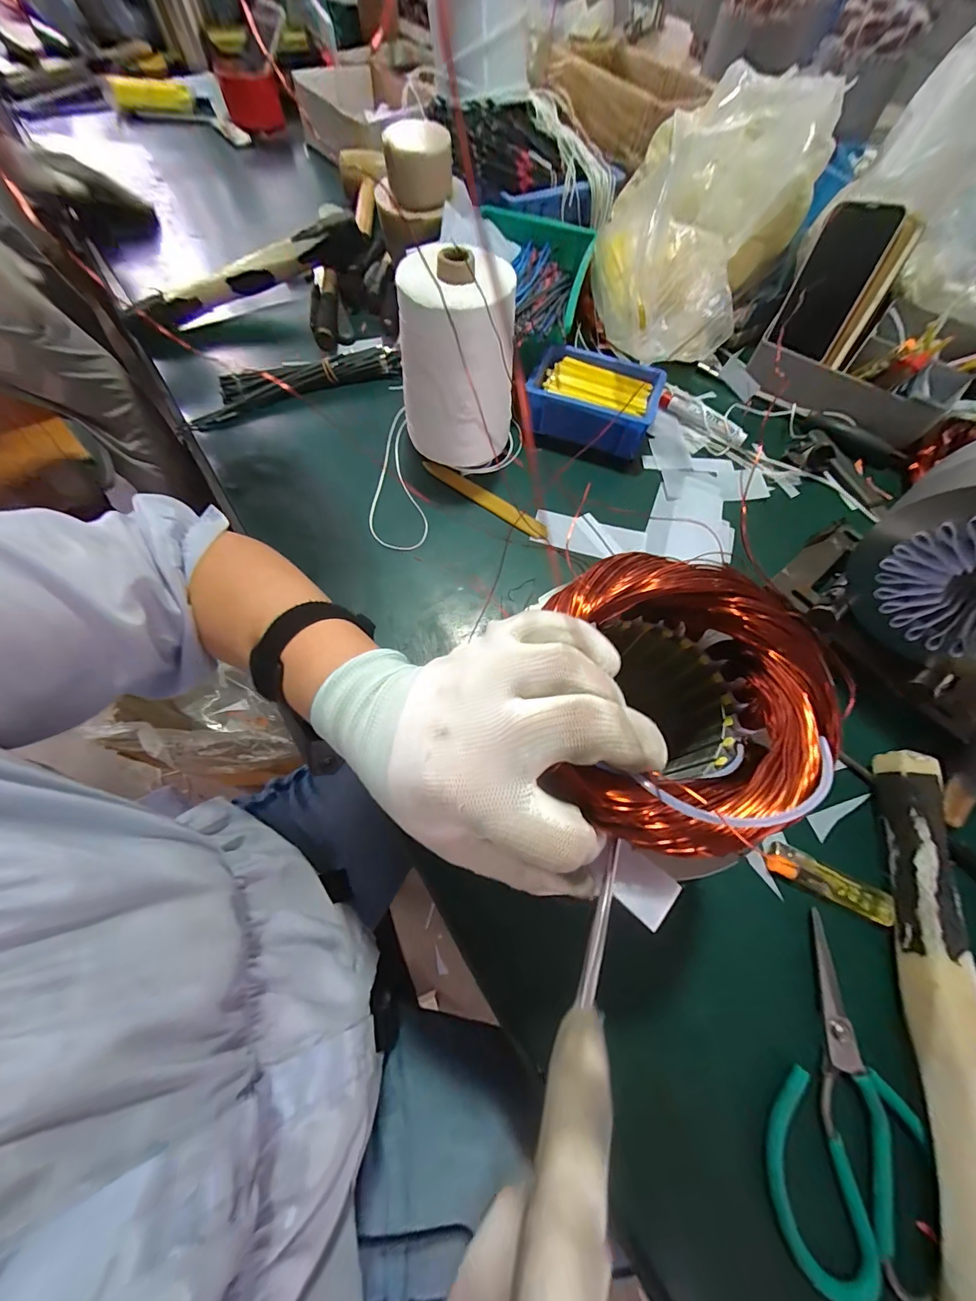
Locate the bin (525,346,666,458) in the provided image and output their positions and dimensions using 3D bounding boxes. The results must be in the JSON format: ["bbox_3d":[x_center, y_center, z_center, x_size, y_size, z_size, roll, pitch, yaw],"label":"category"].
[{"bbox_3d":[0.123,-0.293,0.498,0.147,0.052,0.107,21,67,6],"label":"bin"}]

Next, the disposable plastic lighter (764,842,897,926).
[{"bbox_3d":[0.257,0.174,0.314,0.088,0.011,0.022,24,68,8],"label":"disposable plastic lighter"}]

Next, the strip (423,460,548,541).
[{"bbox_3d":[-0.004,-0.169,0.467,0.163,0.006,0.019,35,69,12],"label":"strip"}]

